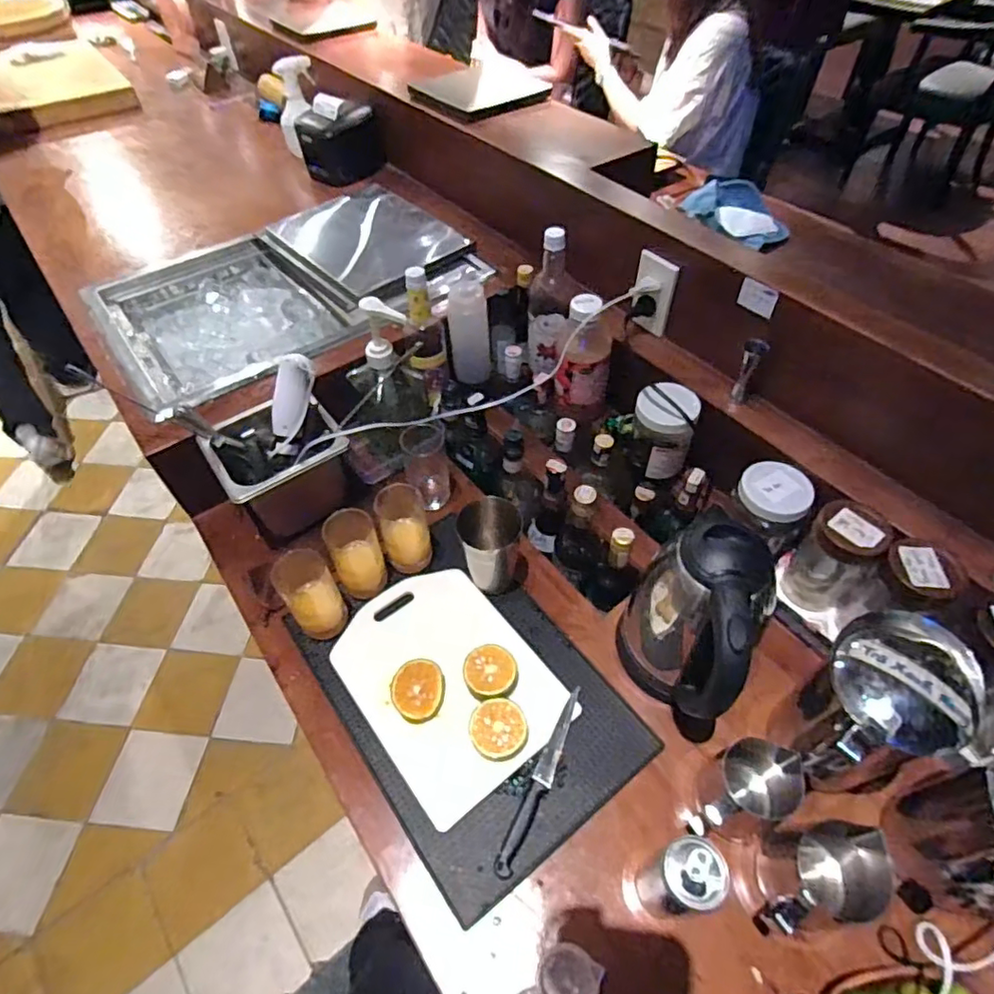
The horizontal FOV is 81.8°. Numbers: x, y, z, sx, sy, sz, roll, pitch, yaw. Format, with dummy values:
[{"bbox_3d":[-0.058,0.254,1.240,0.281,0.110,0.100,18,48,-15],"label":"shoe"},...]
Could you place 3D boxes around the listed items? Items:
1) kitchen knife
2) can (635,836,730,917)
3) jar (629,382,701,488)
[{"bbox_3d":[0.052,0.319,0.655,0.022,0.013,0.211,21,56,17],"label":"kitchen knife"},{"bbox_3d":[0.169,0.362,0.539,0.059,0.141,0.055,-1,52,1],"label":"can"},{"bbox_3d":[0.244,-0.086,0.864,0.085,0.150,0.084,-1,52,1],"label":"jar"}]

